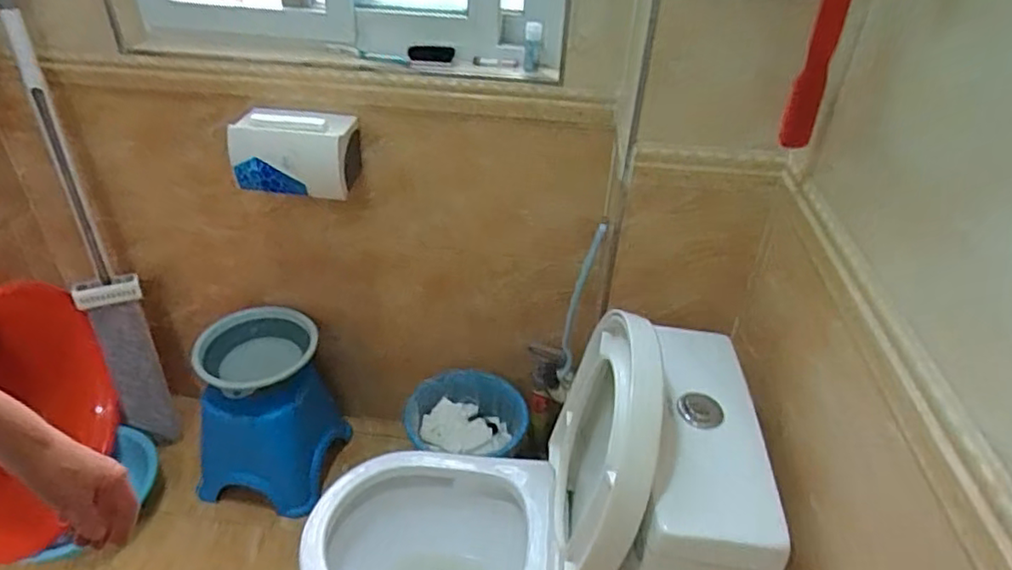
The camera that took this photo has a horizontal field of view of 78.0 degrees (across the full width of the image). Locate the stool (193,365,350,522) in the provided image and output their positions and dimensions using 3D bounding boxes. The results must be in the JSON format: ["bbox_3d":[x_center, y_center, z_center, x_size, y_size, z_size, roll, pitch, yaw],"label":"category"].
[{"bbox_3d":[-0.557,0.311,1.467,0.277,0.328,0.278,7,35,7],"label":"stool"}]

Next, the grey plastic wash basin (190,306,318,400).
[{"bbox_3d":[-0.552,0.140,1.372,0.244,0.054,0.239,-3,35,-6],"label":"grey plastic wash basin"}]

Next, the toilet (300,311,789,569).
[{"bbox_3d":[-0.002,0.418,0.994,0.597,0.763,0.336,6,35,6],"label":"toilet"}]

